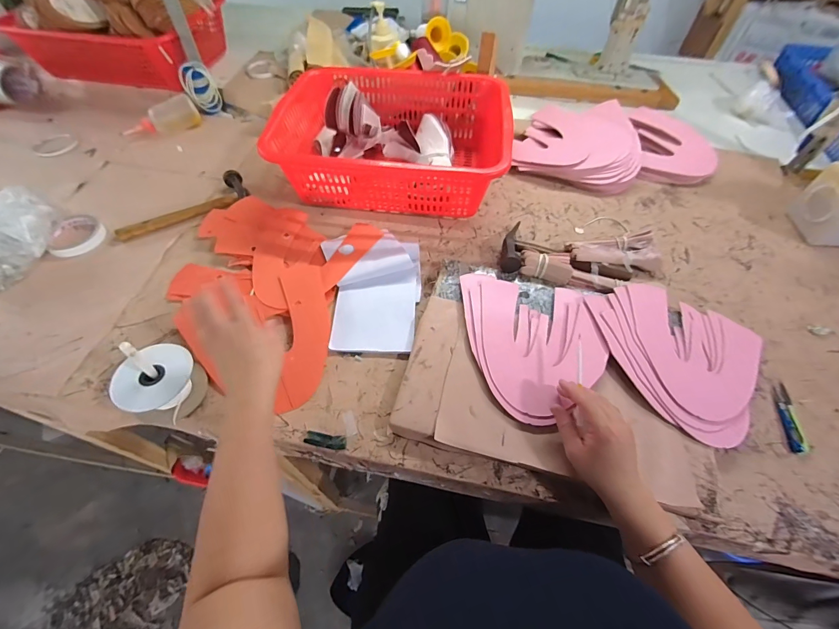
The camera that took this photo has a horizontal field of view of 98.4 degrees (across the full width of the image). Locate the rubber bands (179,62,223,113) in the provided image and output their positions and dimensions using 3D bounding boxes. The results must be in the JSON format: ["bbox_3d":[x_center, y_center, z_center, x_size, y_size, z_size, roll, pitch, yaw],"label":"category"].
[{"bbox_3d":[-0.510,-0.526,0.849,0.067,0.096,0.038,-25,60,-17],"label":"rubber bands"}]

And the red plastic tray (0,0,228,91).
[{"bbox_3d":[-0.688,-0.662,0.879,0.387,0.117,0.251,3,56,1],"label":"red plastic tray"}]

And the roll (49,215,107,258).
[{"bbox_3d":[-0.606,-0.141,0.638,0.081,0.023,0.090,-30,62,-20],"label":"roll"}]

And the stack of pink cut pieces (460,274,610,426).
[{"bbox_3d":[0.166,0.034,0.518,0.185,0.020,0.232,-2,56,-2],"label":"stack of pink cut pieces"}]

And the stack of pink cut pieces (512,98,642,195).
[{"bbox_3d":[0.337,-0.383,0.802,0.273,0.070,0.238,12,56,7],"label":"stack of pink cut pieces"}]

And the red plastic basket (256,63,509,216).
[{"bbox_3d":[-0.050,-0.348,0.719,0.431,0.127,0.324,7,56,3],"label":"red plastic basket"}]

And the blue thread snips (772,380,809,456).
[{"bbox_3d":[0.512,0.141,0.501,0.025,0.007,0.104,14,57,8],"label":"blue thread snips"}]

